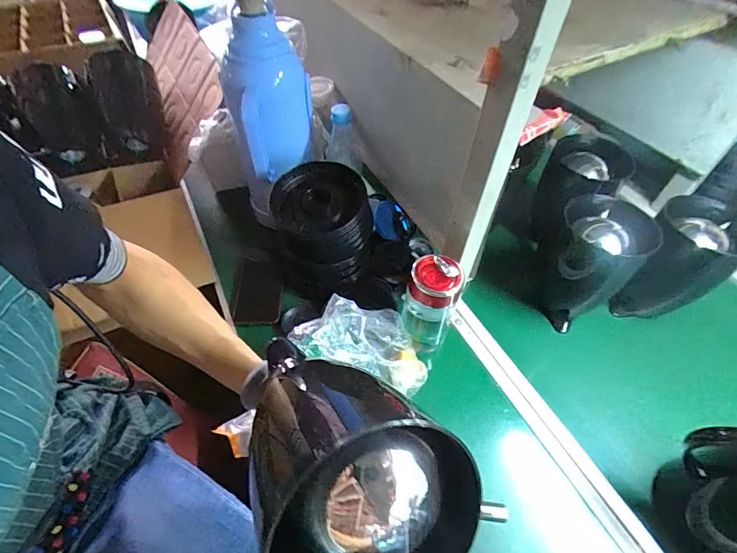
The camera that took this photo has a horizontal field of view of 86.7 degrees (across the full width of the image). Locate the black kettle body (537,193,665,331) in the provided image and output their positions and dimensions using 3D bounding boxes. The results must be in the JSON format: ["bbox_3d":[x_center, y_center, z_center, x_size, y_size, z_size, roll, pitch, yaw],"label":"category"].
[{"bbox_3d":[0.363,-0.028,0.633,0.143,0.175,0.127,-23,55,-21],"label":"black kettle body"}]

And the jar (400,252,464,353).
[{"bbox_3d":[0.082,0.053,0.550,0.070,0.177,0.056,10,50,4],"label":"jar"}]

